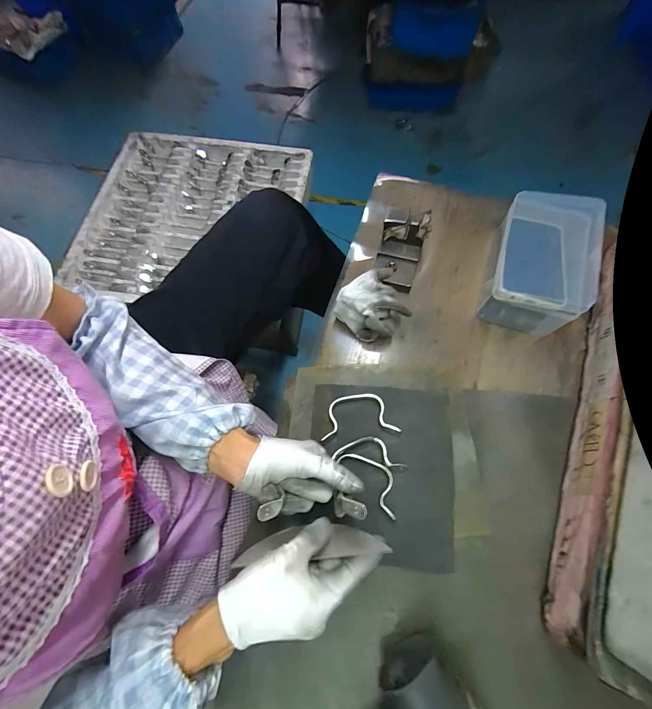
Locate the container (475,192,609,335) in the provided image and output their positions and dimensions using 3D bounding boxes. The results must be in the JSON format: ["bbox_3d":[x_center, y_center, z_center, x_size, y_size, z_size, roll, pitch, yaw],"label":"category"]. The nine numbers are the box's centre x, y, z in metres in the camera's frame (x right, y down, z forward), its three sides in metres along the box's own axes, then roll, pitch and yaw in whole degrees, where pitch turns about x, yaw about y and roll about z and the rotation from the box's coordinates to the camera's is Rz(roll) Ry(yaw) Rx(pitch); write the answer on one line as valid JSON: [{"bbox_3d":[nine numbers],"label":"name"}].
[{"bbox_3d":[0.296,-0.128,0.458,0.112,0.086,0.182,17,71,8],"label":"container"}]

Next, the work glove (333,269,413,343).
[{"bbox_3d":[0.065,-0.066,0.452,0.092,0.070,0.077,38,75,14],"label":"work glove"}]

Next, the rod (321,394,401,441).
[{"bbox_3d":[0.041,0.077,0.414,0.095,0.011,0.052,-8,64,1],"label":"rod"}]

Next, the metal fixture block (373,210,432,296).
[{"bbox_3d":[0.109,-0.151,0.479,0.062,0.078,0.093,14,70,7],"label":"metal fixture block"}]

